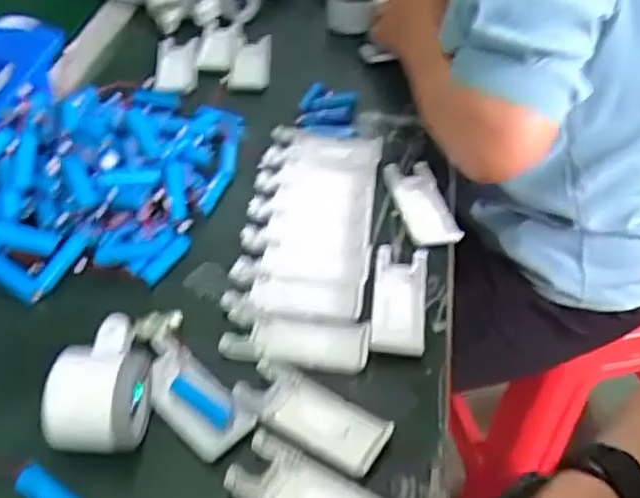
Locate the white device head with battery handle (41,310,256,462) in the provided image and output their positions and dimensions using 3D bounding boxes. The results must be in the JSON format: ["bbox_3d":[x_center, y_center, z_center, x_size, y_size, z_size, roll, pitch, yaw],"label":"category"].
[{"bbox_3d":[-0.109,0.077,0.469,0.122,0.044,0.116,-1,45,-5],"label":"white device head with battery handle"}]

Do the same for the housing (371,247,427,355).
[{"bbox_3d":[0.061,0.038,0.547,0.040,0.011,0.109,7,45,3],"label":"housing"}]

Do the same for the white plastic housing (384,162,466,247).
[{"bbox_3d":[0.092,-0.038,0.630,0.043,0.015,0.102,-9,46,-13],"label":"white plastic housing"}]

